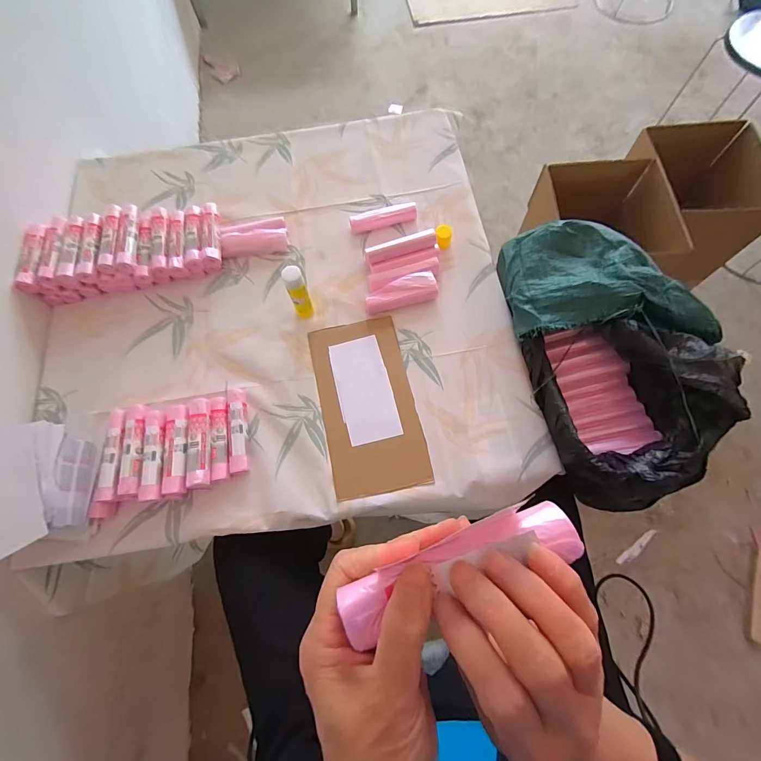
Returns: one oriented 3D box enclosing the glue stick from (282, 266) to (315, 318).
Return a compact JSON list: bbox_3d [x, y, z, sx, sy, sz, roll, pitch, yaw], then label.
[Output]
[{"bbox_3d":[-0.124,-0.131,0.563,0.029,0.100,0.026,-25,72,-6],"label":"glue stick"}]

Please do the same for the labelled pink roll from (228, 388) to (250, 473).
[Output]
[{"bbox_3d":[-0.204,0.071,0.529,0.025,0.023,0.117,-8,71,-1],"label":"labelled pink roll"}]

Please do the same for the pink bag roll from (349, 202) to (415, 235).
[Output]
[{"bbox_3d":[0.005,-0.291,0.659,0.119,0.021,0.032,-13,72,-2],"label":"pink bag roll"}]

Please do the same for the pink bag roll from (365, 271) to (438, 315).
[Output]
[{"bbox_3d":[0.033,-0.142,0.603,0.115,0.031,0.046,-15,72,-3],"label":"pink bag roll"}]

